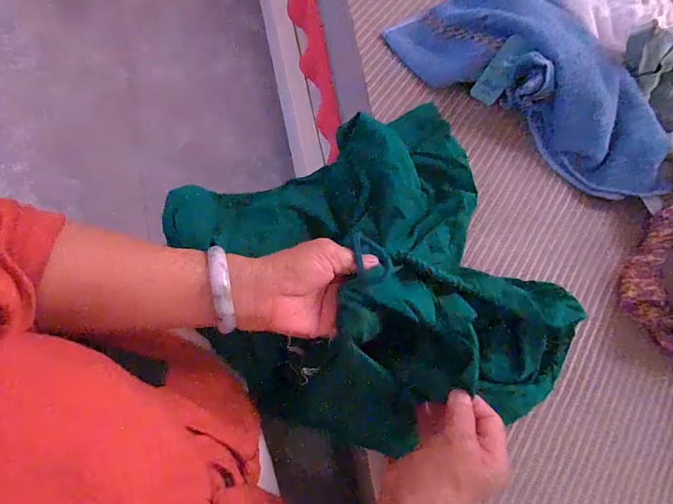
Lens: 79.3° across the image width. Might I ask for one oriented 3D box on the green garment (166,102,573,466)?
[{"bbox_3d":[0.031,0.026,0.409,0.317,0.100,0.344,-22,78,-7],"label":"green garment"}]

